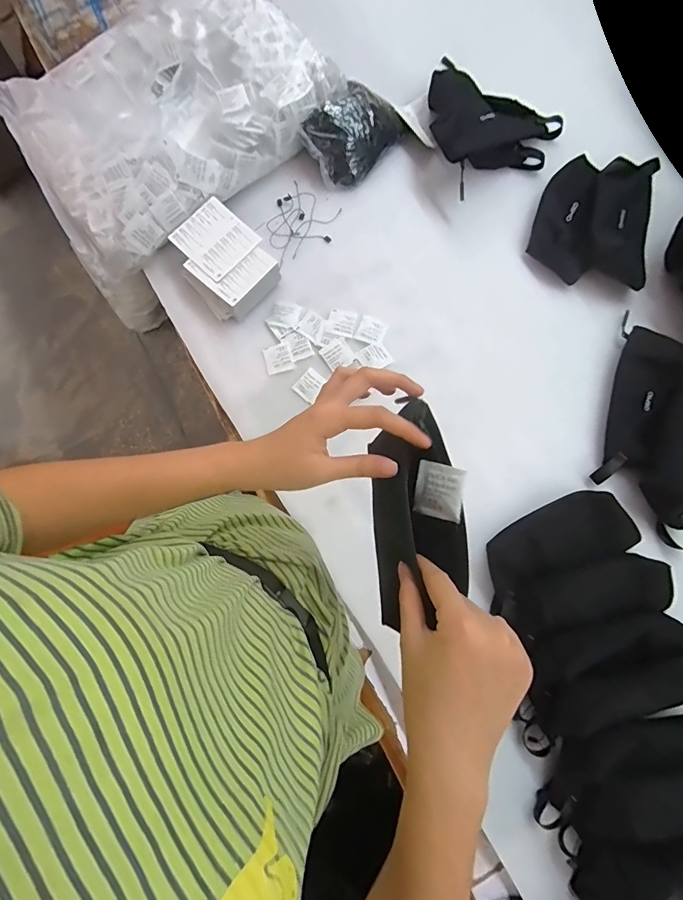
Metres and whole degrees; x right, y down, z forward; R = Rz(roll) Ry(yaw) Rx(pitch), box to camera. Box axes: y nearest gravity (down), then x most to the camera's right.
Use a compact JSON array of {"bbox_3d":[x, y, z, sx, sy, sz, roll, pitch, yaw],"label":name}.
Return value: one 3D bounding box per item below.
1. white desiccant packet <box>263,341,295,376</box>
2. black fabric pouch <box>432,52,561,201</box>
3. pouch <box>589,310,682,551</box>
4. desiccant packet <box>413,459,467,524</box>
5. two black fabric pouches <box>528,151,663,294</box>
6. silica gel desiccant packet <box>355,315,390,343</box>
[{"bbox_3d":[-0.089,-0.129,0.604,0.037,0.004,0.044,-17,79,-3],"label":"white desiccant packet"},{"bbox_3d":[0.230,-0.496,0.640,0.191,0.074,0.210,7,79,2],"label":"black fabric pouch"},{"bbox_3d":[0.414,-0.030,0.550,0.132,0.040,0.281,17,79,4],"label":"pouch"},{"bbox_3d":[0.076,0.033,0.335,0.040,0.004,0.042,14,99,39],"label":"desiccant packet"},{"bbox_3d":[0.355,-0.336,0.612,0.165,0.041,0.204,11,79,3],"label":"two black fabric pouches"},{"bbox_3d":[0.044,-0.171,0.609,0.040,0.008,0.039,21,79,5],"label":"silica gel desiccant packet"}]

